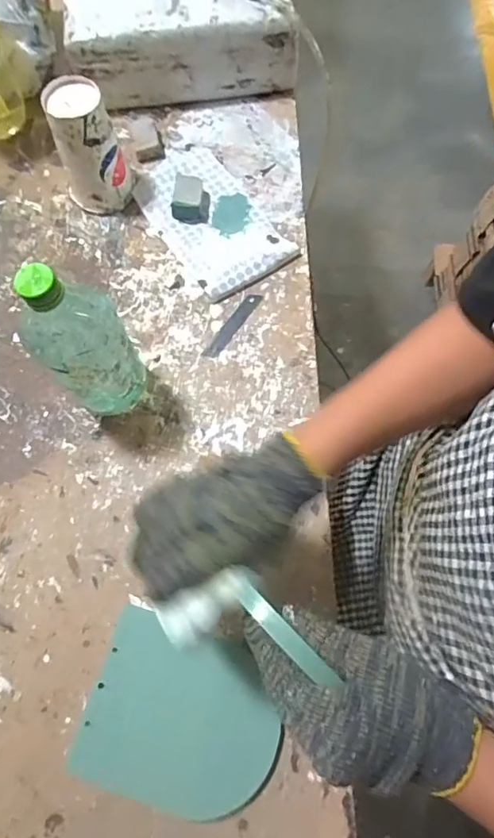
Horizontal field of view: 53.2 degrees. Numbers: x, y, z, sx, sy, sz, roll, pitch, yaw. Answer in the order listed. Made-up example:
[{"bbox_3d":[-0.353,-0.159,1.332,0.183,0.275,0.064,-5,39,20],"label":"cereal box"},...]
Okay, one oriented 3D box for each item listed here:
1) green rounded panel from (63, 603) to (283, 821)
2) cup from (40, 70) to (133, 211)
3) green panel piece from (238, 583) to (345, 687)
[{"bbox_3d":[-0.058,0.270,0.452,0.171,0.008,0.140,18,65,3],"label":"green rounded panel"},{"bbox_3d":[-0.184,-0.312,0.576,0.071,0.126,0.073,0,71,0],"label":"cup"},{"bbox_3d":[0.024,0.133,0.303,0.074,0.005,0.012,41,76,14],"label":"green panel piece"}]

